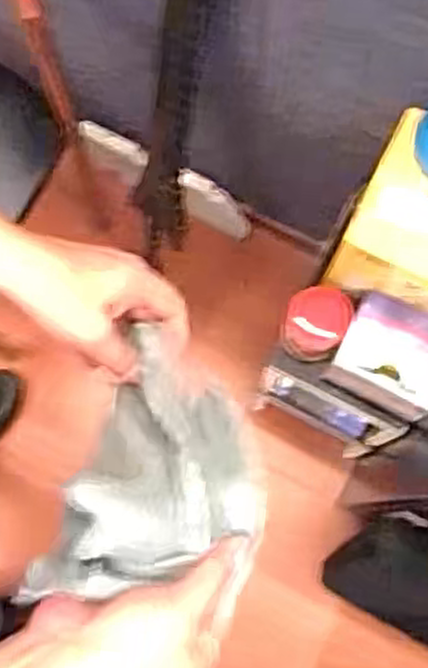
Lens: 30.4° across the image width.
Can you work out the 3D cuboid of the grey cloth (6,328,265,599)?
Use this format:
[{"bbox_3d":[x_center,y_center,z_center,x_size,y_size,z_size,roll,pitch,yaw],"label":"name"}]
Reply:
[{"bbox_3d":[-0.027,0.087,0.486,0.111,0.087,0.171,19,78,4],"label":"grey cloth"}]

